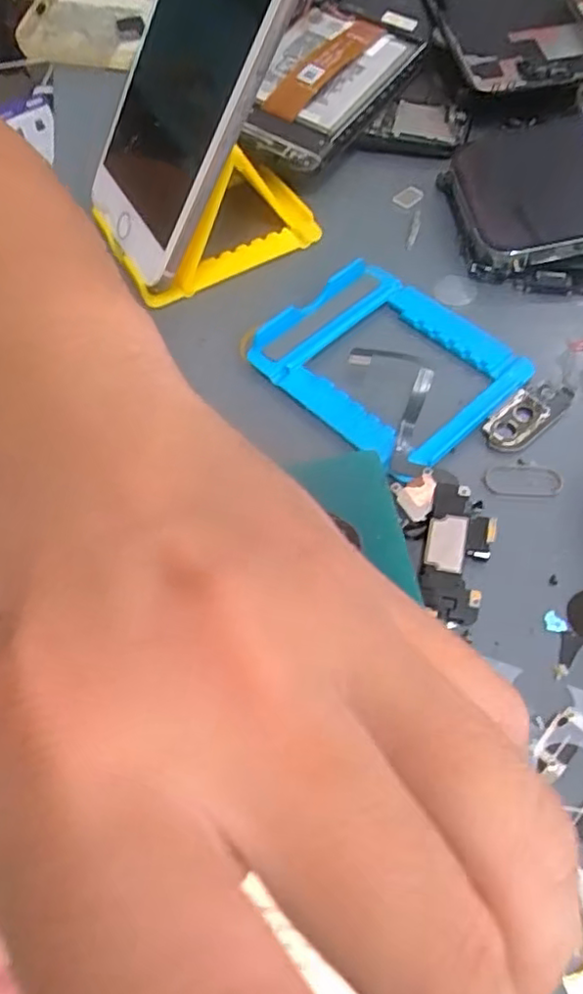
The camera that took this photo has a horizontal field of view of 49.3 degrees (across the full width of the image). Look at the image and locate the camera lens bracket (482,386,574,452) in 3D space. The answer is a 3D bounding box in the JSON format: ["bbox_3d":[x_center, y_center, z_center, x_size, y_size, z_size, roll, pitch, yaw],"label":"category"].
[{"bbox_3d":[0.081,-0.029,0.218,0.036,0.004,0.016,-37,64,-18],"label":"camera lens bracket"}]

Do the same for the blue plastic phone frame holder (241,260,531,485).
[{"bbox_3d":[0.034,-0.050,0.230,0.067,0.007,0.082,-38,64,-18],"label":"blue plastic phone frame holder"}]

